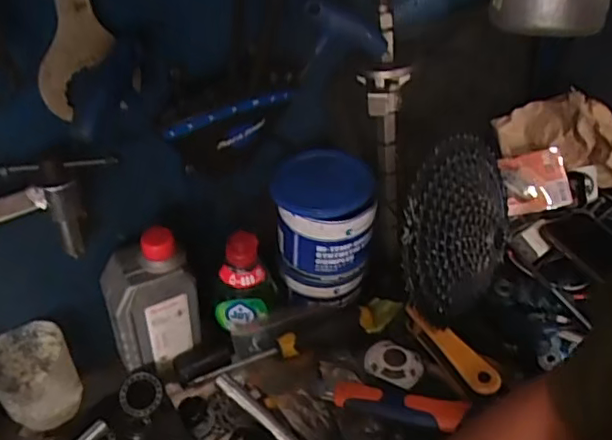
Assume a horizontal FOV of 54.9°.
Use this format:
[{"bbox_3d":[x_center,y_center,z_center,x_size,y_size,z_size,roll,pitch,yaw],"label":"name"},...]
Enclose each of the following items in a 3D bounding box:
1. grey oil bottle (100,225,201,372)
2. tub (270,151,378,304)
[{"bbox_3d":[-0.153,0.079,0.576,0.081,0.156,0.050,-22,46,-23],"label":"grey oil bottle"},{"bbox_3d":[0.018,0.009,0.623,0.096,0.139,0.094,0,42,-1],"label":"tub"}]

